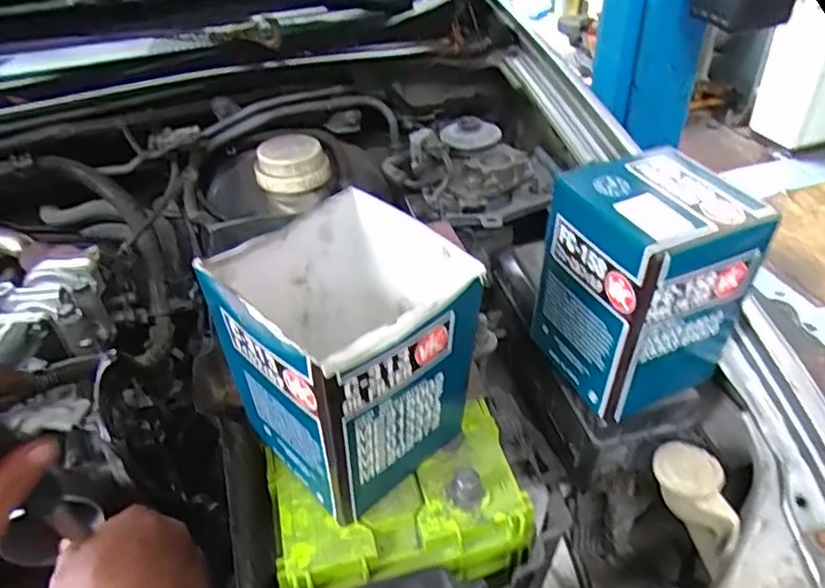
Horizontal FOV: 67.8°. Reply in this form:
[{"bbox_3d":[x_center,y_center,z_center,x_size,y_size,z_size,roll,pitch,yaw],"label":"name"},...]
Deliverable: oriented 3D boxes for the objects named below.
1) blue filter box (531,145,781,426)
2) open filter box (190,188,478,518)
[{"bbox_3d":[0.163,-0.006,0.442,0.101,0.154,0.099,-18,41,-15],"label":"blue filter box"},{"bbox_3d":[-0.036,0.041,0.383,0.119,0.158,0.119,-31,46,-29],"label":"open filter box"}]

